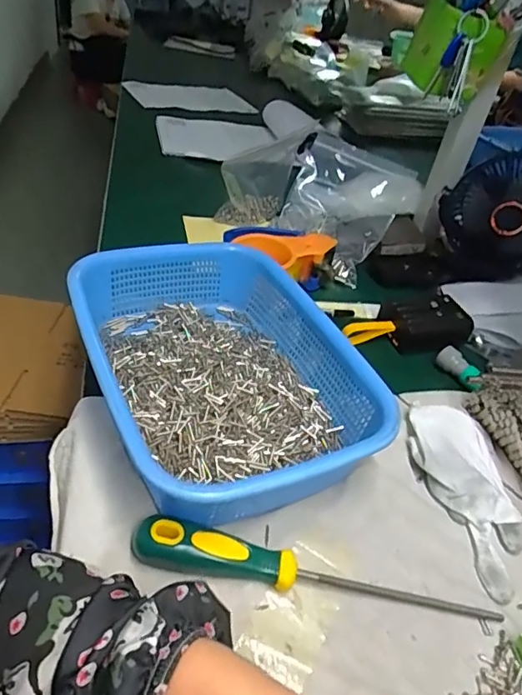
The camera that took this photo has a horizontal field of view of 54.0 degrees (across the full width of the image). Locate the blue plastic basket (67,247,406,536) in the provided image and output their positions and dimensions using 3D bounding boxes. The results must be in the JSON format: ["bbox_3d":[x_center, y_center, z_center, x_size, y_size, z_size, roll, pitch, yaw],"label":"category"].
[{"bbox_3d":[-0.030,0.018,0.453,0.216,0.089,0.287,-12,44,-27],"label":"blue plastic basket"}]

